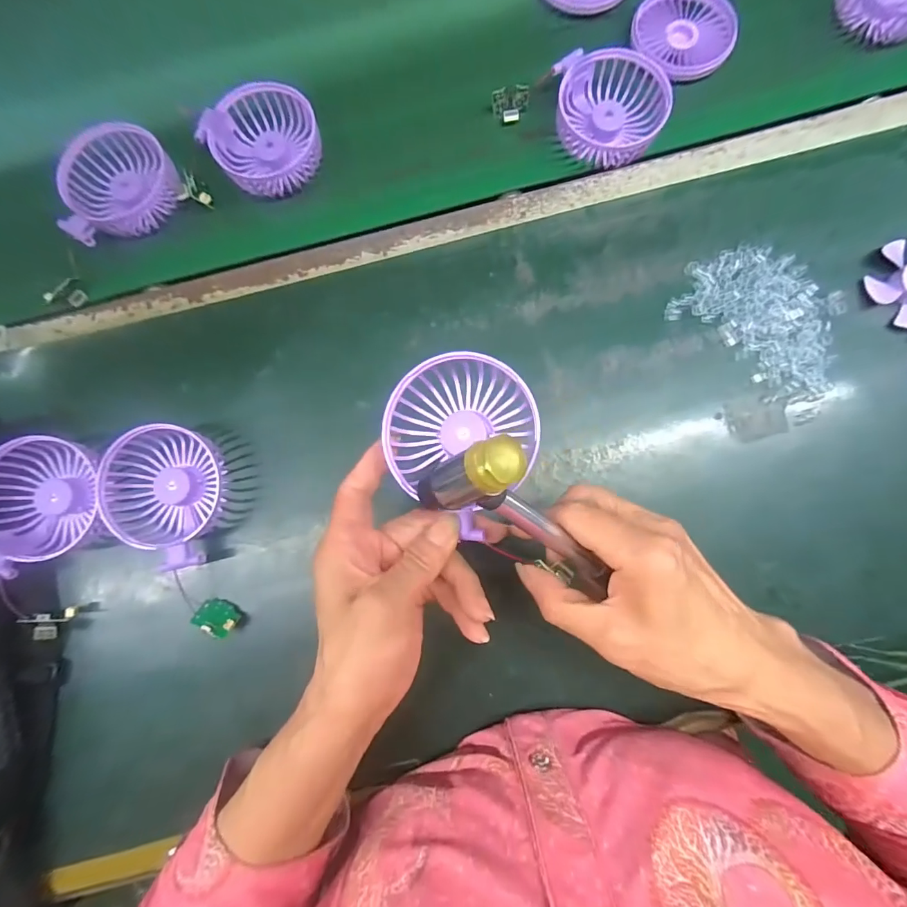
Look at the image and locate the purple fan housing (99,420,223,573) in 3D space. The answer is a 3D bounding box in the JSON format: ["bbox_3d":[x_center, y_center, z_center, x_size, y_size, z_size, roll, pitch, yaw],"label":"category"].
[{"bbox_3d":[-0.216,0.030,0.332,0.084,0.037,0.098,14,84,3],"label":"purple fan housing"}]

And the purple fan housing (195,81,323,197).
[{"bbox_3d":[-0.161,-0.270,0.386,0.089,0.035,0.087,0,83,2],"label":"purple fan housing"}]

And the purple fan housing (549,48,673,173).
[{"bbox_3d":[0.131,-0.290,0.369,0.088,0.022,0.086,0,83,2],"label":"purple fan housing"}]

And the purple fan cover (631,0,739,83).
[{"bbox_3d":[0.204,-0.371,0.389,0.085,0.022,0.078,33,85,5],"label":"purple fan cover"}]

